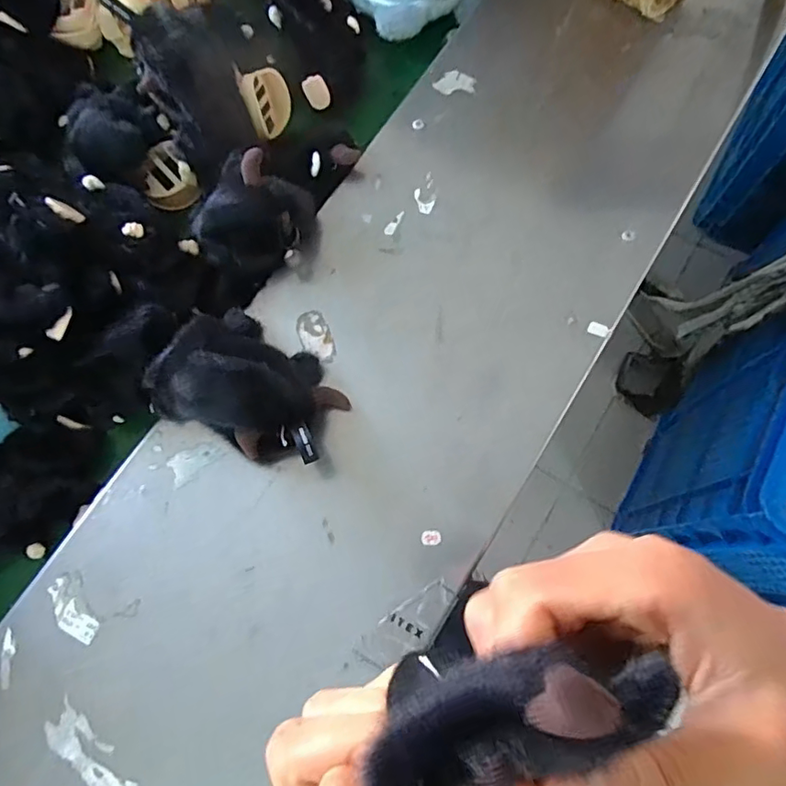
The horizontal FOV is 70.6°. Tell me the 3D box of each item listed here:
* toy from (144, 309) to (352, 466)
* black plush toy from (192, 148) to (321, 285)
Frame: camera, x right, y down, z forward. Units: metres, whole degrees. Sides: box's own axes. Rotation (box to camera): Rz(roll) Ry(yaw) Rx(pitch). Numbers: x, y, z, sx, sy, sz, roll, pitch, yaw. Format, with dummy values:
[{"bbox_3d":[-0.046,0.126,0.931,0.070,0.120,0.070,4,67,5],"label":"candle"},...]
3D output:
[{"bbox_3d":[-0.094,-0.004,0.369,0.125,0.043,0.088,29,76,11],"label":"toy"},{"bbox_3d":[-0.104,-0.131,0.407,0.089,0.055,0.079,-20,73,-3],"label":"black plush toy"}]

